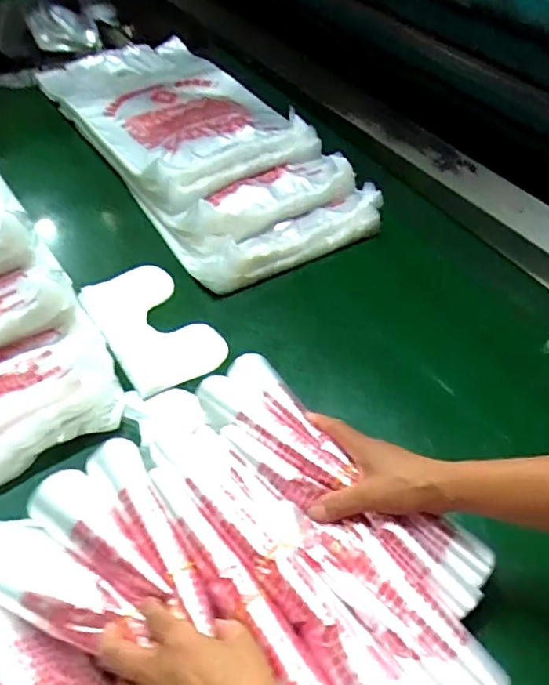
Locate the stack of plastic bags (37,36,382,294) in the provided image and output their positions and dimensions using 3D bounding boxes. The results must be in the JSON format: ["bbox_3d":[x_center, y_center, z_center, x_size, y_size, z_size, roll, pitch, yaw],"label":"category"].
[{"bbox_3d":[-0.130,-0.334,0.910,0.308,0.095,0.622,-23,53,-25],"label":"stack of plastic bags"}]

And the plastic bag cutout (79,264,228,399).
[{"bbox_3d":[-0.148,-0.022,0.675,0.114,0.012,0.186,-28,63,-19],"label":"plastic bag cutout"}]

